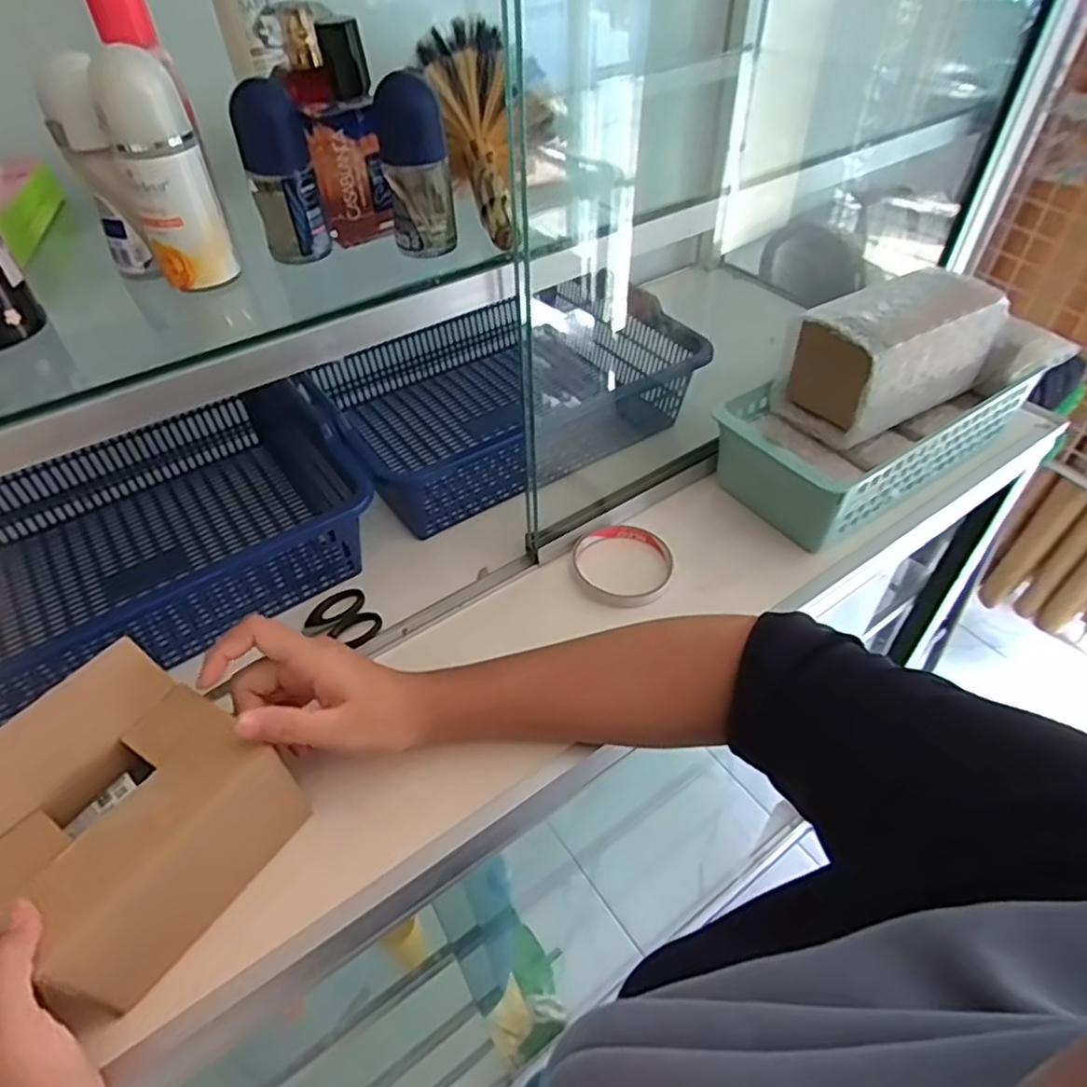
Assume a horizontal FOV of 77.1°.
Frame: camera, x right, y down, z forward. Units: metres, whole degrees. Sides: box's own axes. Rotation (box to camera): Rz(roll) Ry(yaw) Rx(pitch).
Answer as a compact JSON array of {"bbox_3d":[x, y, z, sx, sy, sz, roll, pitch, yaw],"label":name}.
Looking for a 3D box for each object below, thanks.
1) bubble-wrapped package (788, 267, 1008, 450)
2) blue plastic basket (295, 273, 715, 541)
[{"bbox_3d":[0.303,-0.169,0.588,0.171,0.090,0.090,-24,51,-22],"label":"bubble-wrapped package"},{"bbox_3d":[-0.027,-0.153,0.679,0.321,0.087,0.203,-25,51,-22],"label":"blue plastic basket"}]

